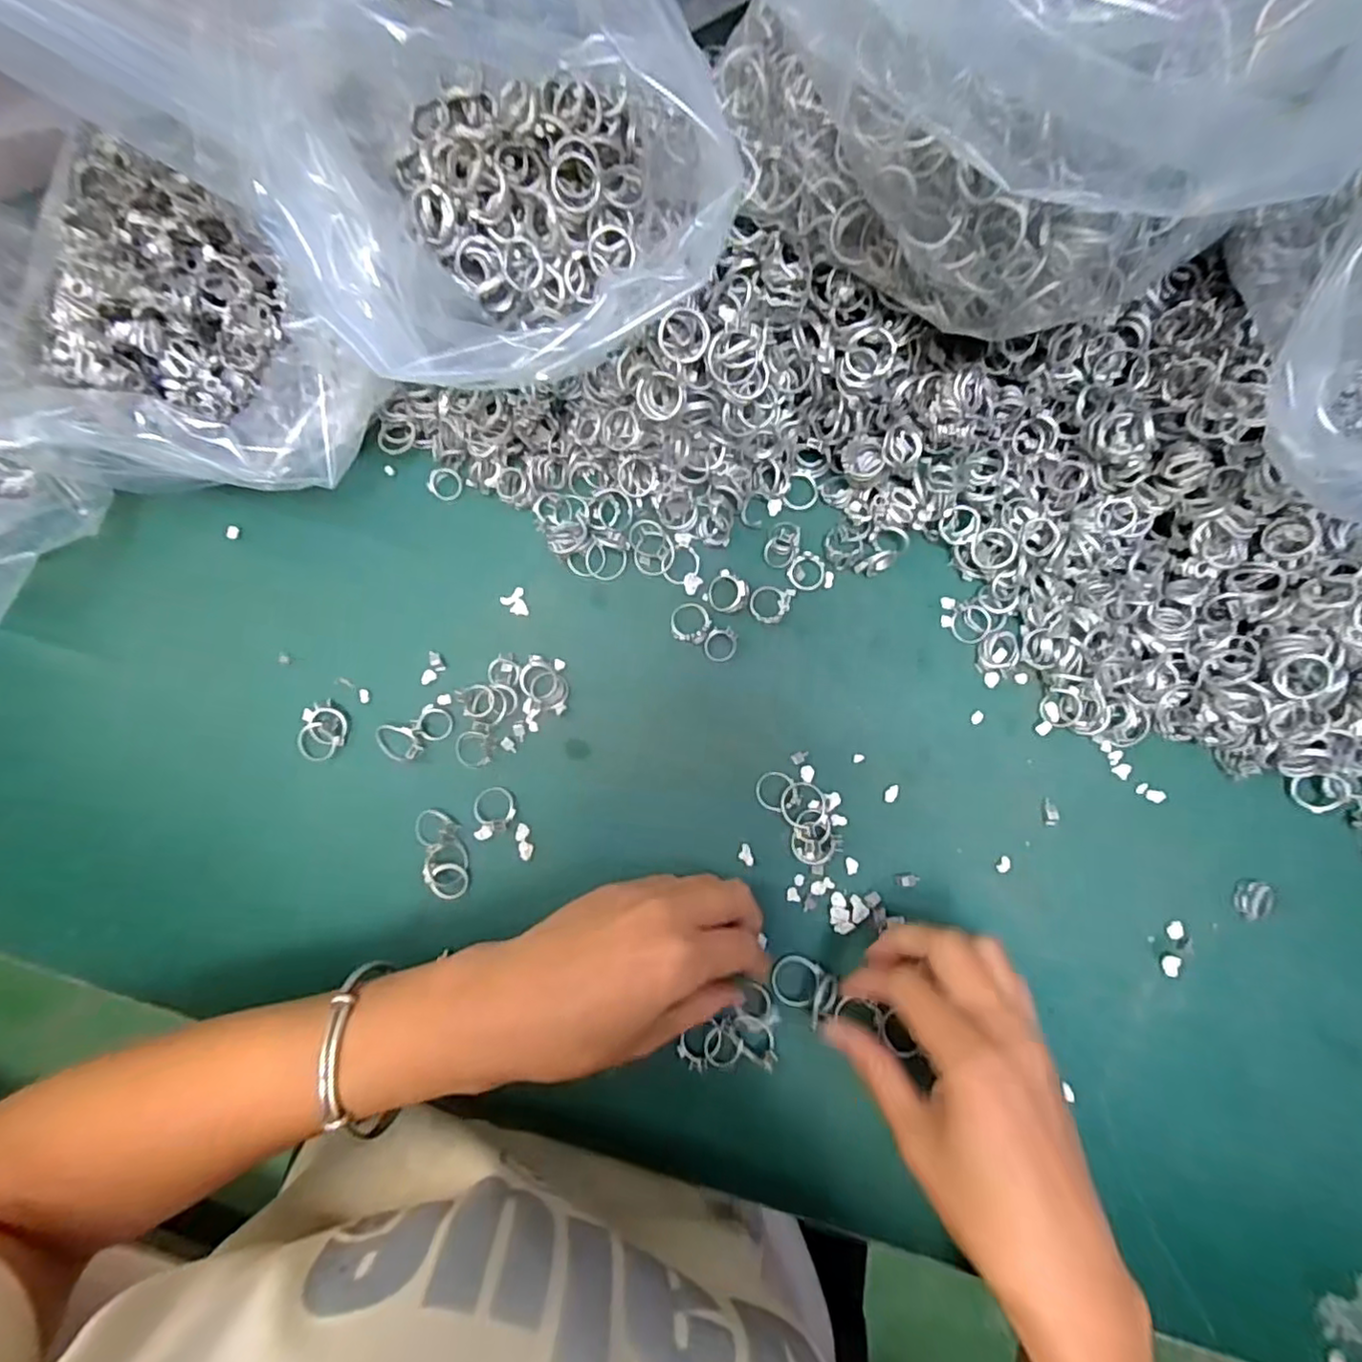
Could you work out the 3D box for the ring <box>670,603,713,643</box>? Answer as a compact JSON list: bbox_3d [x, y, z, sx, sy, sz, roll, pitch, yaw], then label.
[{"bbox_3d":[0.005,-0.032,0.347,0.022,0.004,0.022,0,83,0],"label":"ring"}]

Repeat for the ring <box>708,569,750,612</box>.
[{"bbox_3d":[0.026,-0.048,0.347,0.022,0.008,0.021,0,83,0],"label":"ring"}]

